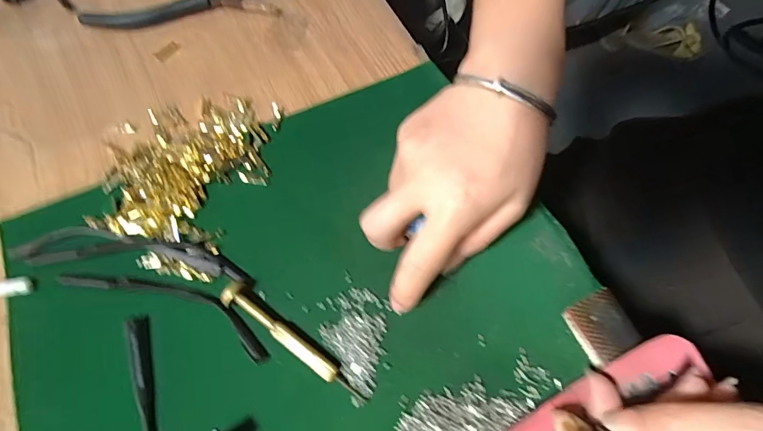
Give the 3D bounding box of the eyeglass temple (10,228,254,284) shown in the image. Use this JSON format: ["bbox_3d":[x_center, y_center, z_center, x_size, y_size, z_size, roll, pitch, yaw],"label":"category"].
[{"bbox_3d":[-0.149,0.022,0.261,0.145,0.006,0.026,5,64,2],"label":"eyeglass temple"}]

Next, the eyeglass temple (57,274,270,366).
[{"bbox_3d":[-0.121,0.049,0.248,0.128,0.004,0.024,19,65,9],"label":"eyeglass temple"}]

